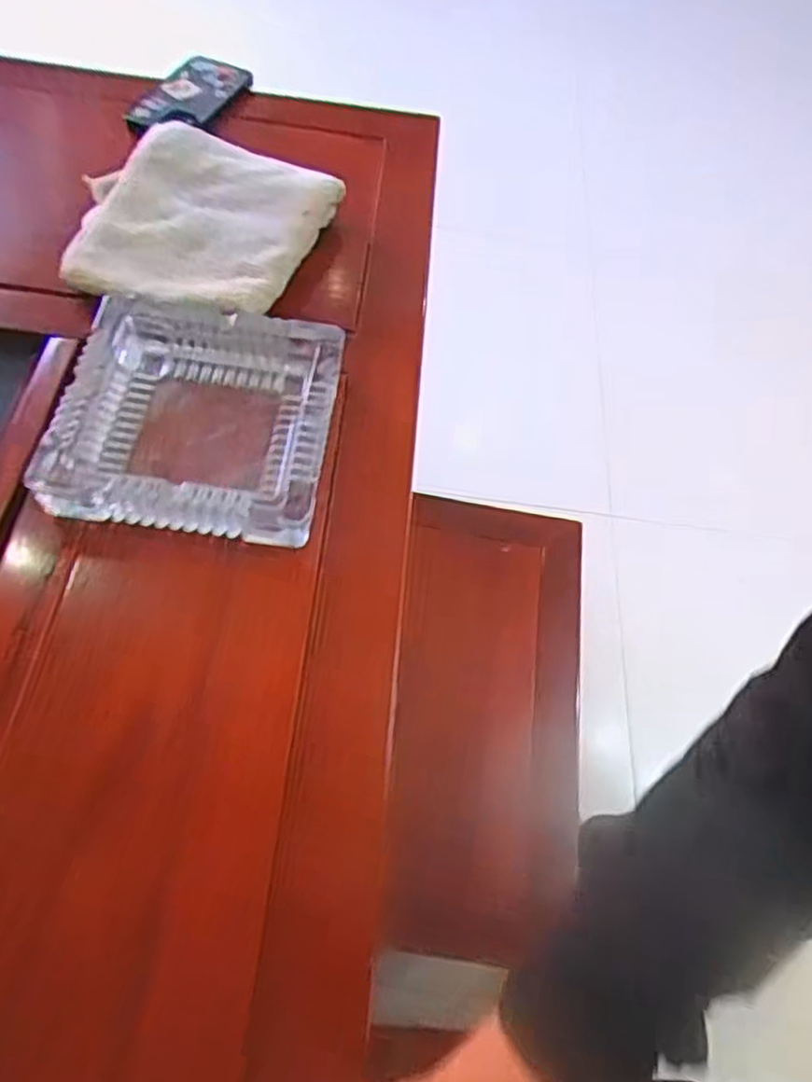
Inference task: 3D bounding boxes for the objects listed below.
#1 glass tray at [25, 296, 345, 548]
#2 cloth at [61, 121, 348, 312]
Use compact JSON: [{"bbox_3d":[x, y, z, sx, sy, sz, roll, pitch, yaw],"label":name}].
[{"bbox_3d":[-0.146,-0.091,0.515,0.184,0.038,0.186,8,59,-3],"label":"glass tray"},{"bbox_3d":[-0.189,-0.277,0.624,0.210,0.032,0.204,20,59,4],"label":"cloth"}]

